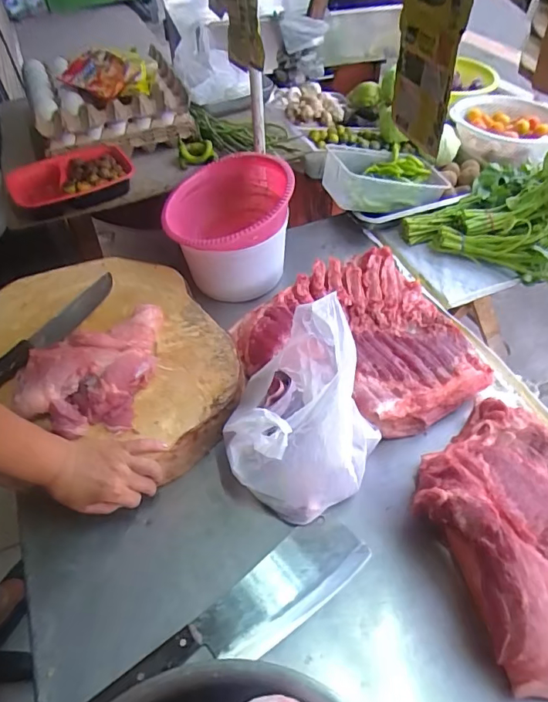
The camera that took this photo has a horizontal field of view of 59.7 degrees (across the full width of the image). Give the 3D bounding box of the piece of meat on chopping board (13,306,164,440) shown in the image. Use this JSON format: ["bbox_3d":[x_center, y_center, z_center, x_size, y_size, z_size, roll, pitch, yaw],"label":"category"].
[{"bbox_3d":[-0.256,0.010,0.683,0.155,0.058,0.221,7,52,10],"label":"piece of meat on chopping board"}]

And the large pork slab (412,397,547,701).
[{"bbox_3d":[0.326,0.212,0.581,0.253,0.074,0.350,-19,53,-11],"label":"large pork slab"}]

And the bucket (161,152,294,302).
[{"bbox_3d":[-0.080,-0.228,0.893,0.228,0.173,0.244,-3,51,2],"label":"bucket"}]

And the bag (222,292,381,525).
[{"bbox_3d":[0.039,0.081,0.649,0.178,0.184,0.240,5,52,9],"label":"bag"}]

